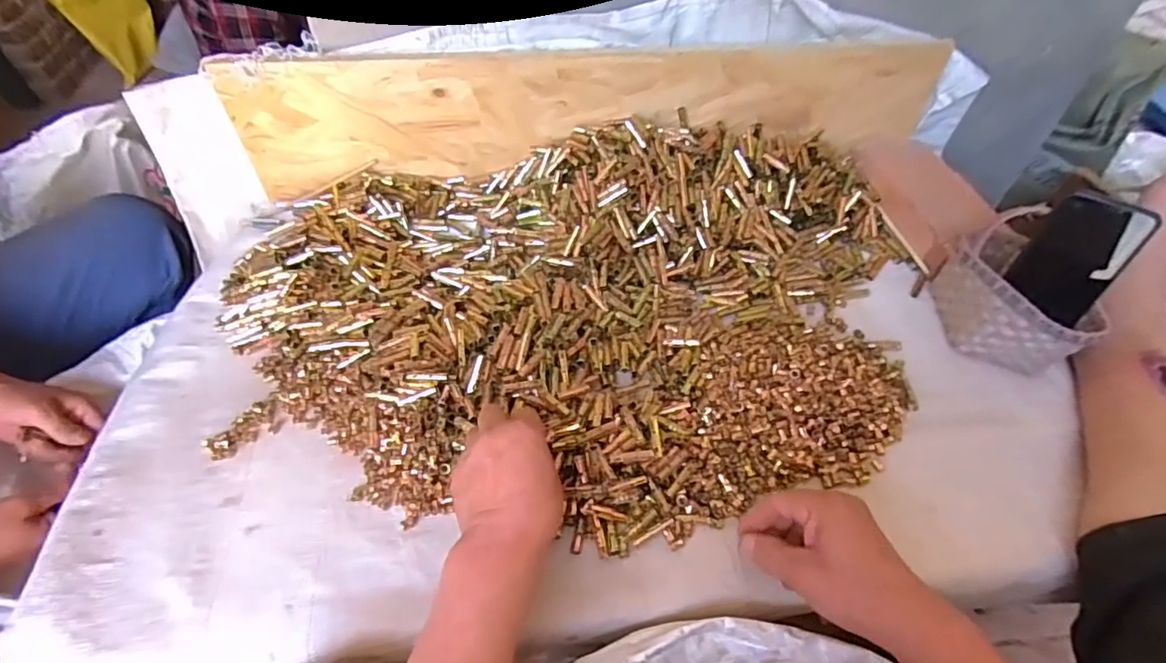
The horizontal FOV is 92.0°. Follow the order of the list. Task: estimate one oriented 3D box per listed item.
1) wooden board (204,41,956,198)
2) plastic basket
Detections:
[{"bbox_3d":[0.016,-0.288,0.726,0.908,0.172,0.037,-5,48,-2],"label":"wooden board"},{"bbox_3d":[0.457,-0.042,0.591,0.149,0.097,0.146,-36,60,-26],"label":"plastic basket"}]

